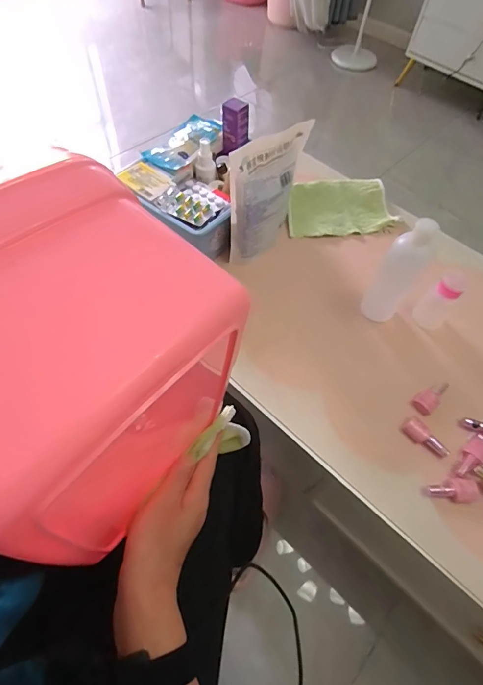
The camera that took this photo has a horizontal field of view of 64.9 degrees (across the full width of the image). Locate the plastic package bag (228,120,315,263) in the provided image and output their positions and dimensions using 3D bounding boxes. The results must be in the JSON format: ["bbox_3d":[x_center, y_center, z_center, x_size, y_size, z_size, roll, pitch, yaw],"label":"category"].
[{"bbox_3d":[0.045,-0.265,0.695,0.039,0.224,0.184,38,64,27],"label":"plastic package bag"}]

